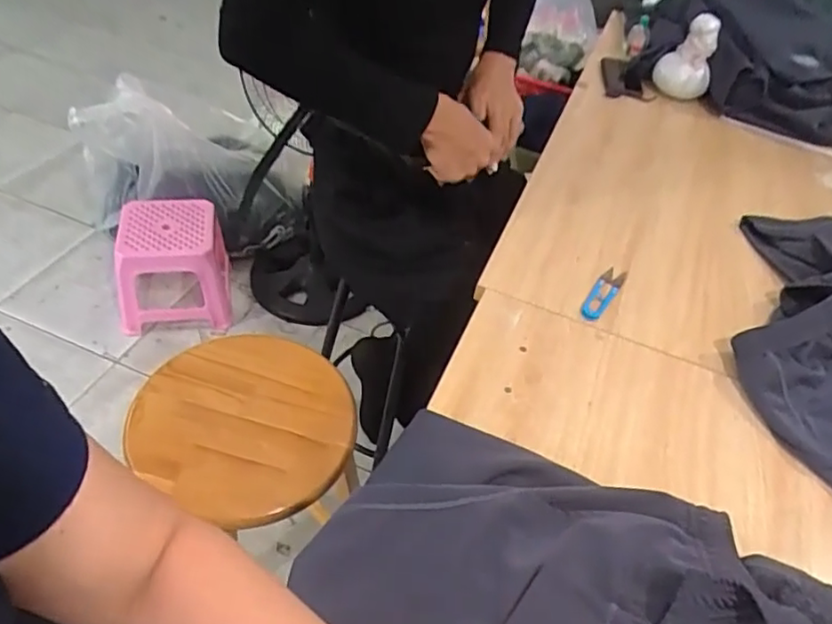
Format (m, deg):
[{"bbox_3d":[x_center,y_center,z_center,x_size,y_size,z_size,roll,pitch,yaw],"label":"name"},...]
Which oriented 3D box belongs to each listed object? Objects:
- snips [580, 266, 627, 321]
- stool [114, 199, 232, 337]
[{"bbox_3d":[0.249,-0.024,0.819,0.032,0.012,0.120,27,47,16],"label":"snips"},{"bbox_3d":[-0.642,-0.117,1.629,0.262,0.275,0.241,-3,46,-13],"label":"stool"}]

